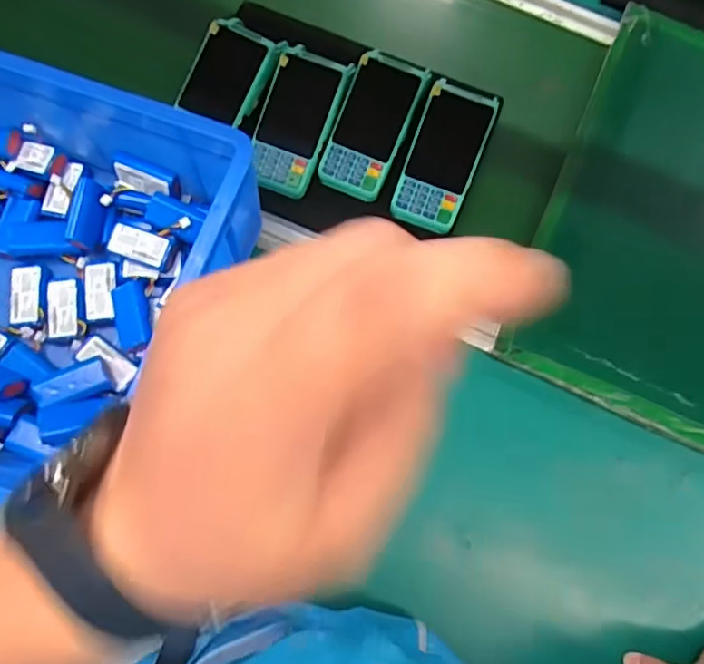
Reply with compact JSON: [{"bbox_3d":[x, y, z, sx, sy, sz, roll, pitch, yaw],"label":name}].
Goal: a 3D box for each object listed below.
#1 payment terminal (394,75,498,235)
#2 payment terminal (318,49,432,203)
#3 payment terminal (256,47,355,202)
[{"bbox_3d":[0.101,-0.191,0.620,0.074,0.017,0.154,20,95,4],"label":"payment terminal"},{"bbox_3d":[0.025,-0.234,0.636,0.074,0.027,0.164,22,91,5],"label":"payment terminal"},{"bbox_3d":[-0.066,-0.232,0.631,0.081,0.028,0.153,22,91,-5],"label":"payment terminal"}]

